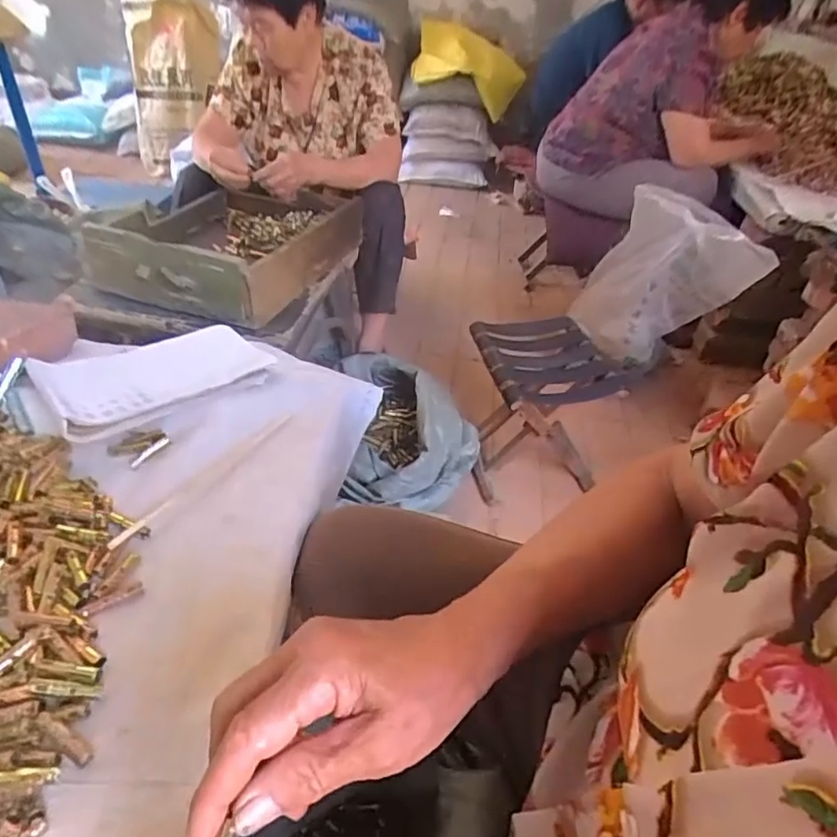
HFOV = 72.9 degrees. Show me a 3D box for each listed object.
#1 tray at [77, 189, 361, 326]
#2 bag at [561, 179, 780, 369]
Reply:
[{"bbox_3d":[-0.366,-0.368,1.133,0.357,0.138,0.472,16,40,12],"label":"tray"},{"bbox_3d":[0.619,-0.341,1.428,0.379,0.408,0.247,10,39,5],"label":"bag"}]

